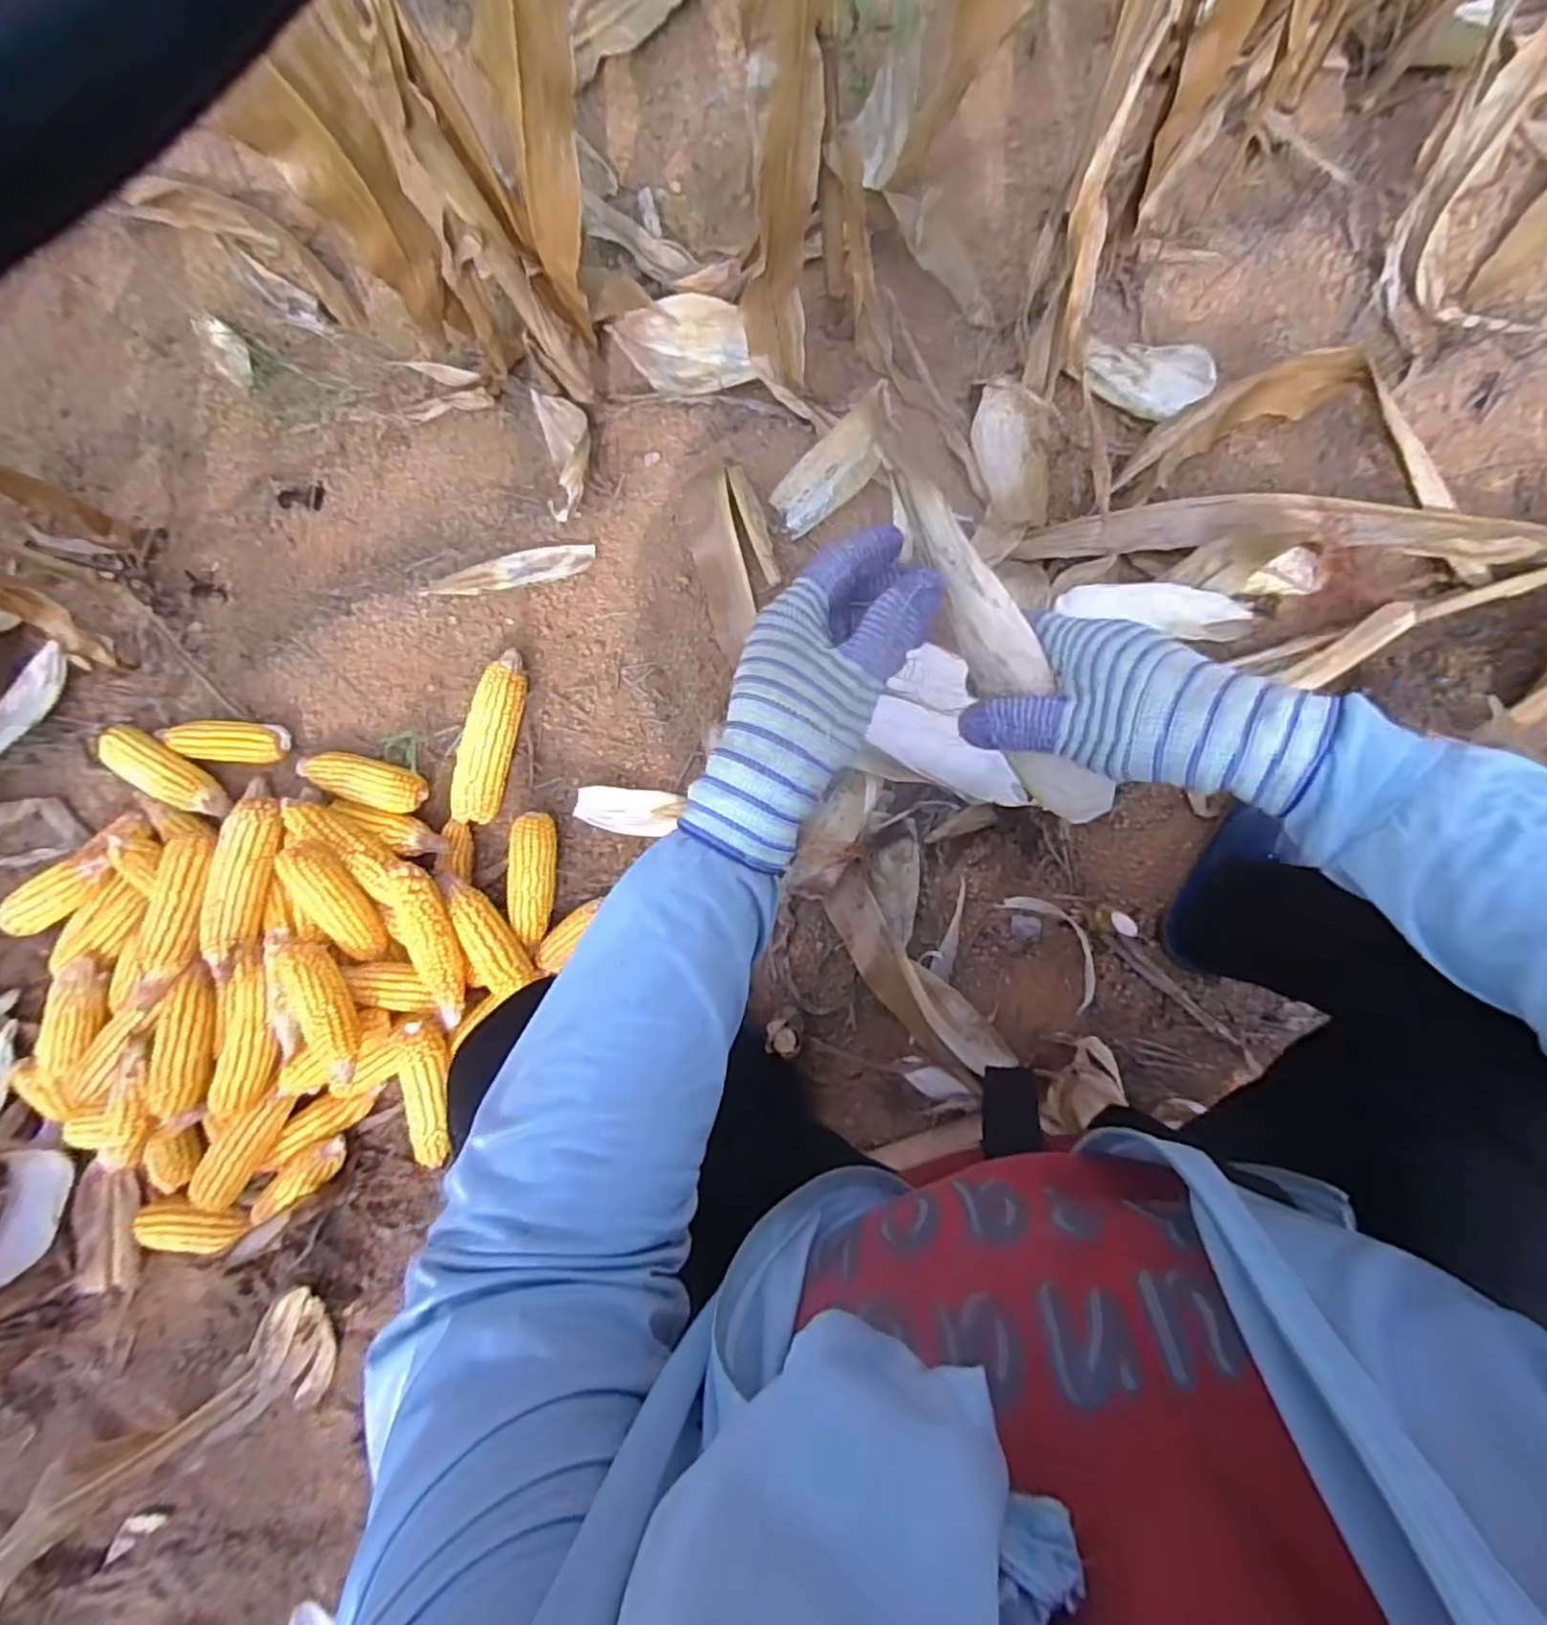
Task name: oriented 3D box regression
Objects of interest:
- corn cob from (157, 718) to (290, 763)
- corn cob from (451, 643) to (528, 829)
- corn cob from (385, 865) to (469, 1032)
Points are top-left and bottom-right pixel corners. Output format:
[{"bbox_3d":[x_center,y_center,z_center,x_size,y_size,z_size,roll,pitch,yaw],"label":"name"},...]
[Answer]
[{"bbox_3d":[-0.641,-0.084,0.830,0.150,0.042,0.052,8,87,6],"label":"corn cob"},{"bbox_3d":[-0.327,-0.087,0.824,0.053,0.049,0.196,14,88,7],"label":"corn cob"},{"bbox_3d":[-0.367,0.141,0.757,0.060,0.048,0.169,-27,84,4],"label":"corn cob"}]

